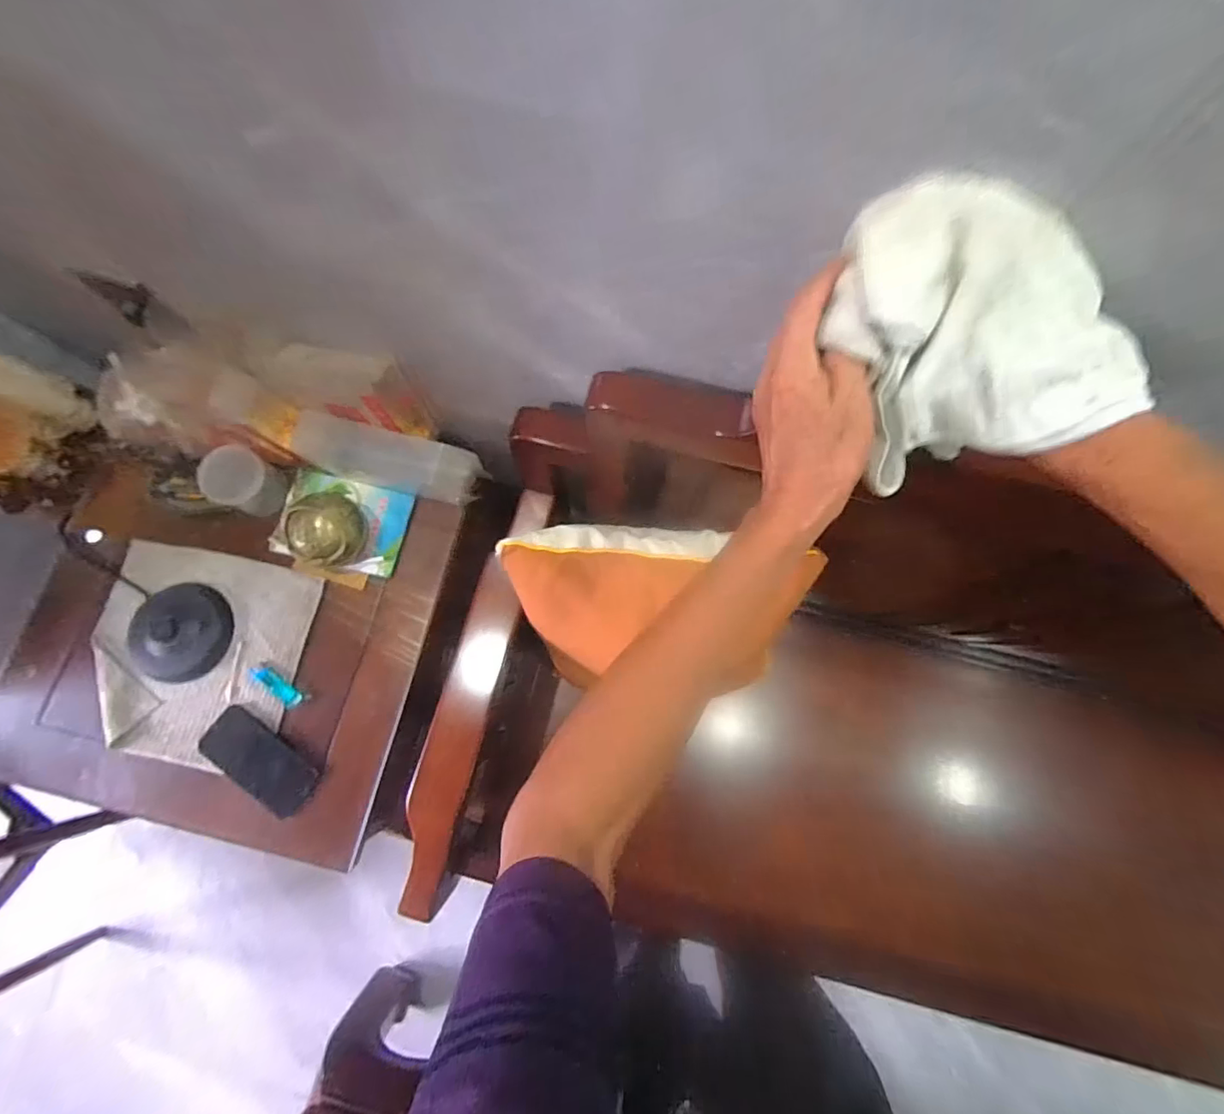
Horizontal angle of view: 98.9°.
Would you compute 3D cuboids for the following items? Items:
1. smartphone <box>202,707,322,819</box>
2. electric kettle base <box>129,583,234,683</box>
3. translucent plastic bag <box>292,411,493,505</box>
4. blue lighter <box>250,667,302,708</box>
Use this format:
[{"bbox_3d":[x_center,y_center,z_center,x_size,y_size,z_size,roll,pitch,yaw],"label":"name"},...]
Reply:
[{"bbox_3d":[-0.490,0.287,0.729,0.160,0.015,0.087,37,89,3],"label":"smartphone"},{"bbox_3d":[-0.608,0.107,0.733,0.124,0.026,0.129,-6,78,-2],"label":"electric kettle base"},{"bbox_3d":[-0.309,-0.137,0.740,0.244,0.104,0.060,13,78,2],"label":"translucent plastic bag"},{"bbox_3d":[-0.472,0.181,0.736,0.079,0.008,0.026,37,80,6],"label":"blue lighter"}]

